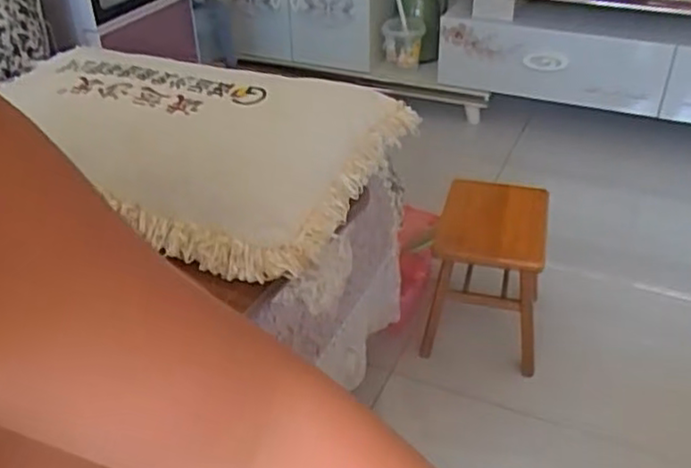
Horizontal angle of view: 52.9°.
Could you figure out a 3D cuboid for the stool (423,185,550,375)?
[{"bbox_3d":[0.254,0.066,1.222,0.189,0.246,0.249,9,36,15],"label":"stool"}]

